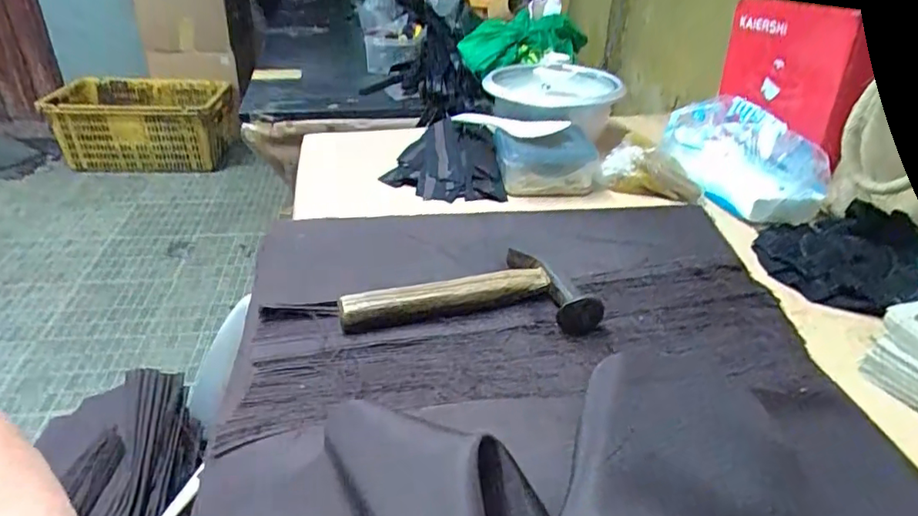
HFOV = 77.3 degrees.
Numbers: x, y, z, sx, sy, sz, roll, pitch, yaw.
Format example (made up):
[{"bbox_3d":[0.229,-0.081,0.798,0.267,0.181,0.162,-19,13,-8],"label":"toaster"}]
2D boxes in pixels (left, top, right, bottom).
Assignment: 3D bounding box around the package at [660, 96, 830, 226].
[{"bbox_3d":[0.358,-0.138,0.754,0.095,0.107,0.226,-15,38,-29],"label":"package"}]

